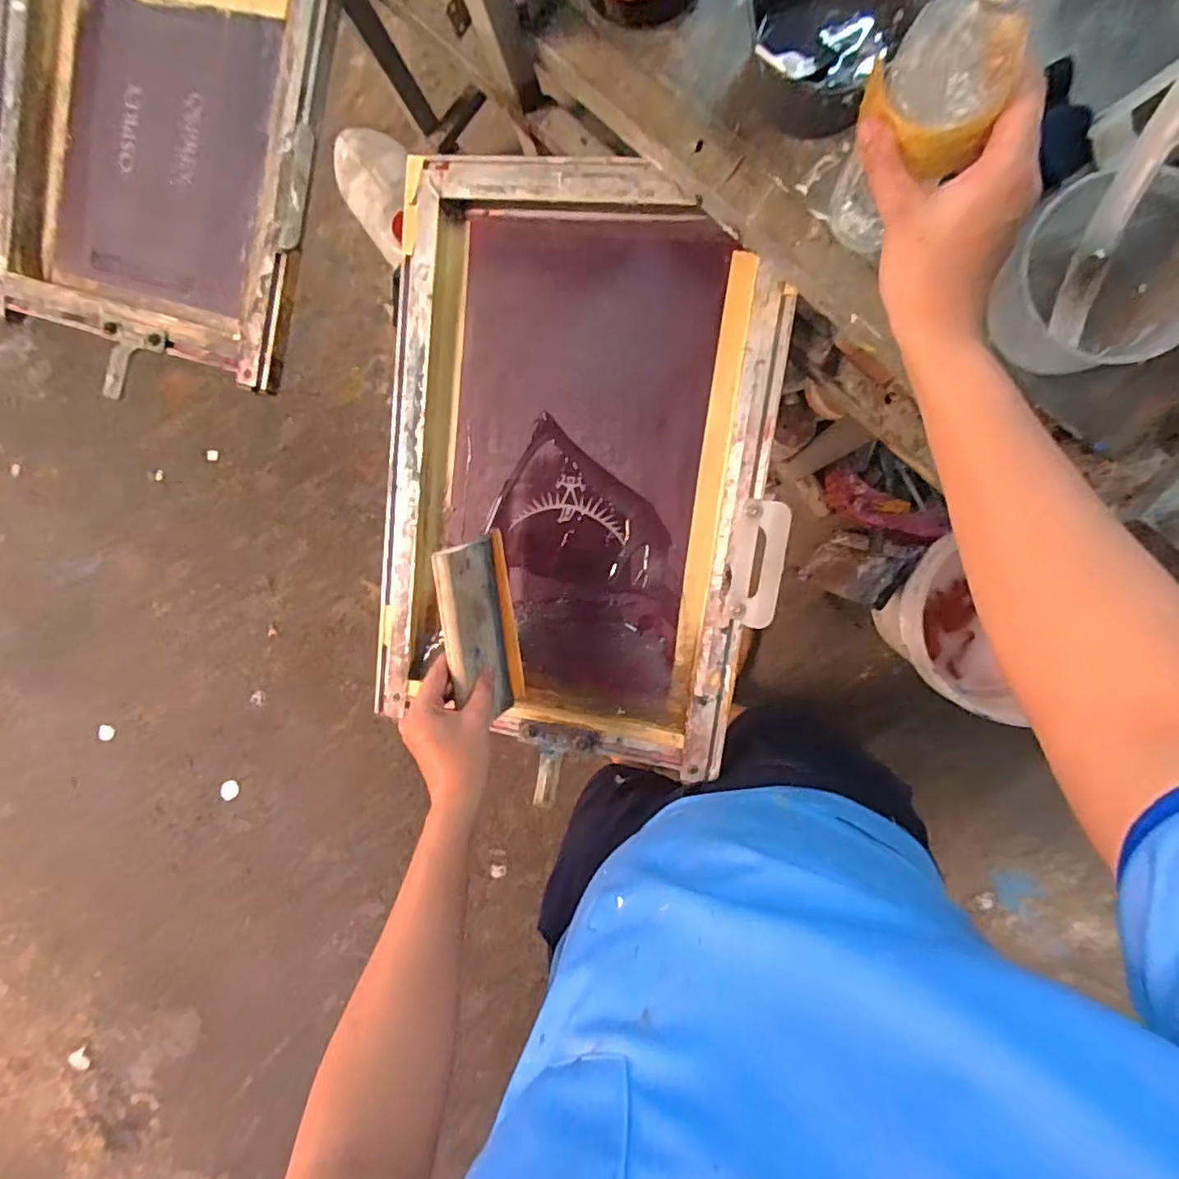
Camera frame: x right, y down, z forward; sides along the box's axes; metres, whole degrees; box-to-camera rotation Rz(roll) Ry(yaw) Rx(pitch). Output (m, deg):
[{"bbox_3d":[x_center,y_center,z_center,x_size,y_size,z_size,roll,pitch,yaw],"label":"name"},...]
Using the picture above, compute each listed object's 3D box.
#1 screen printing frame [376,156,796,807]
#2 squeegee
[{"bbox_3d":[-0.020,-0.112,0.627,0.408,0.064,0.578,8,98,10],"label":"screen printing frame"},{"bbox_3d":[-0.106,0.038,0.610,0.047,0.137,0.175,-6,94,1],"label":"squeegee"}]

